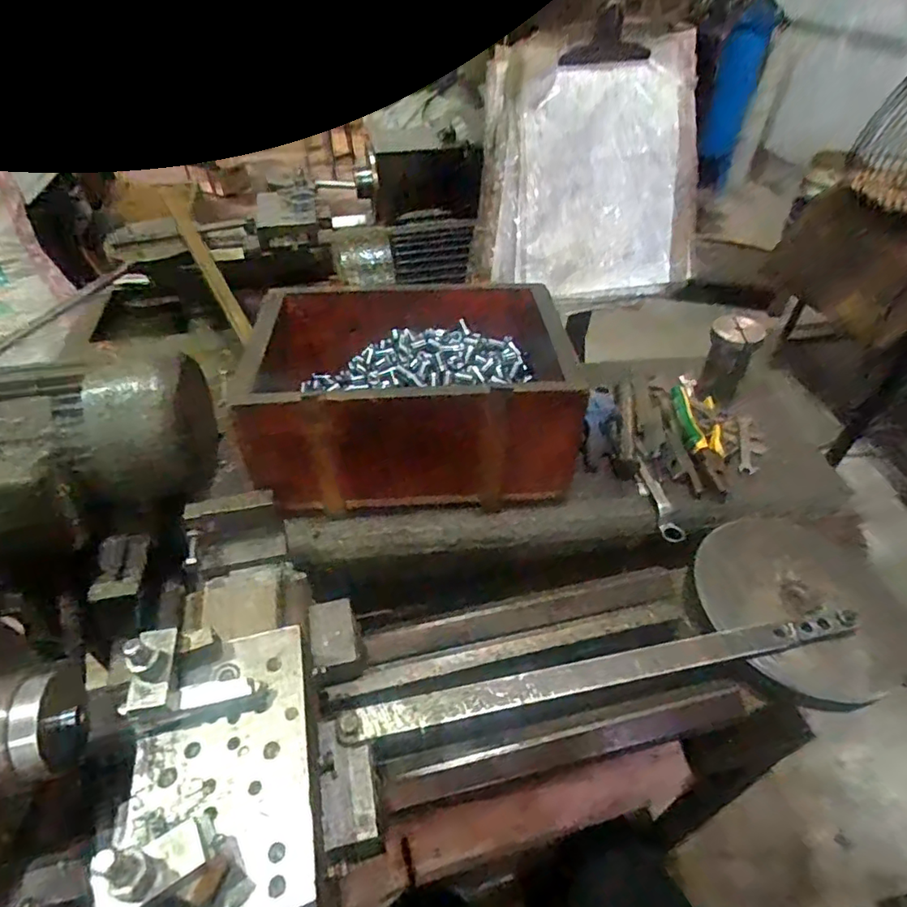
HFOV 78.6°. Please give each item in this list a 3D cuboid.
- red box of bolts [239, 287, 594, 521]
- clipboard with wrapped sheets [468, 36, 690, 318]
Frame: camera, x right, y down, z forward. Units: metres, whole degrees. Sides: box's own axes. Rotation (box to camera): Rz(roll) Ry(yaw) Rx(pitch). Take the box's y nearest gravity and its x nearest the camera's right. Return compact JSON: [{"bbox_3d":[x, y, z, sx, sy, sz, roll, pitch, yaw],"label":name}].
[{"bbox_3d":[-0.050,-0.079,0.669,0.337,0.155,0.265,-3,44,-4],"label":"red box of bolts"},{"bbox_3d":[0.184,-0.360,0.731,0.302,0.297,0.035,-5,28,-3],"label":"clipboard with wrapped sheets"}]

